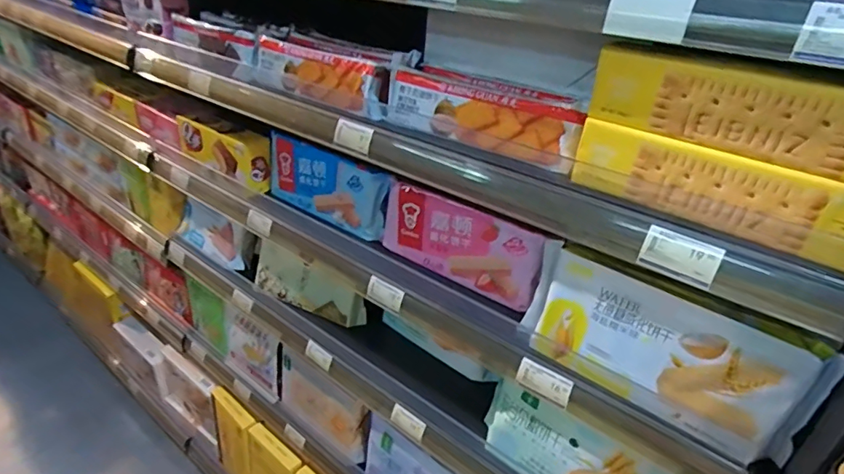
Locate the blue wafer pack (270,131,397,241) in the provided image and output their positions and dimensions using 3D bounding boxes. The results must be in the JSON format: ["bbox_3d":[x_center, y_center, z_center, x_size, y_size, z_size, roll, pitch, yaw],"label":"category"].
[{"bbox_3d":[-0.172,-0.089,0.877,0.277,0.115,0.036,25,34,31],"label":"blue wafer pack"}]

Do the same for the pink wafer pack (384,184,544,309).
[{"bbox_3d":[0.051,0.014,0.742,0.284,0.112,0.035,26,35,33],"label":"pink wafer pack"}]

